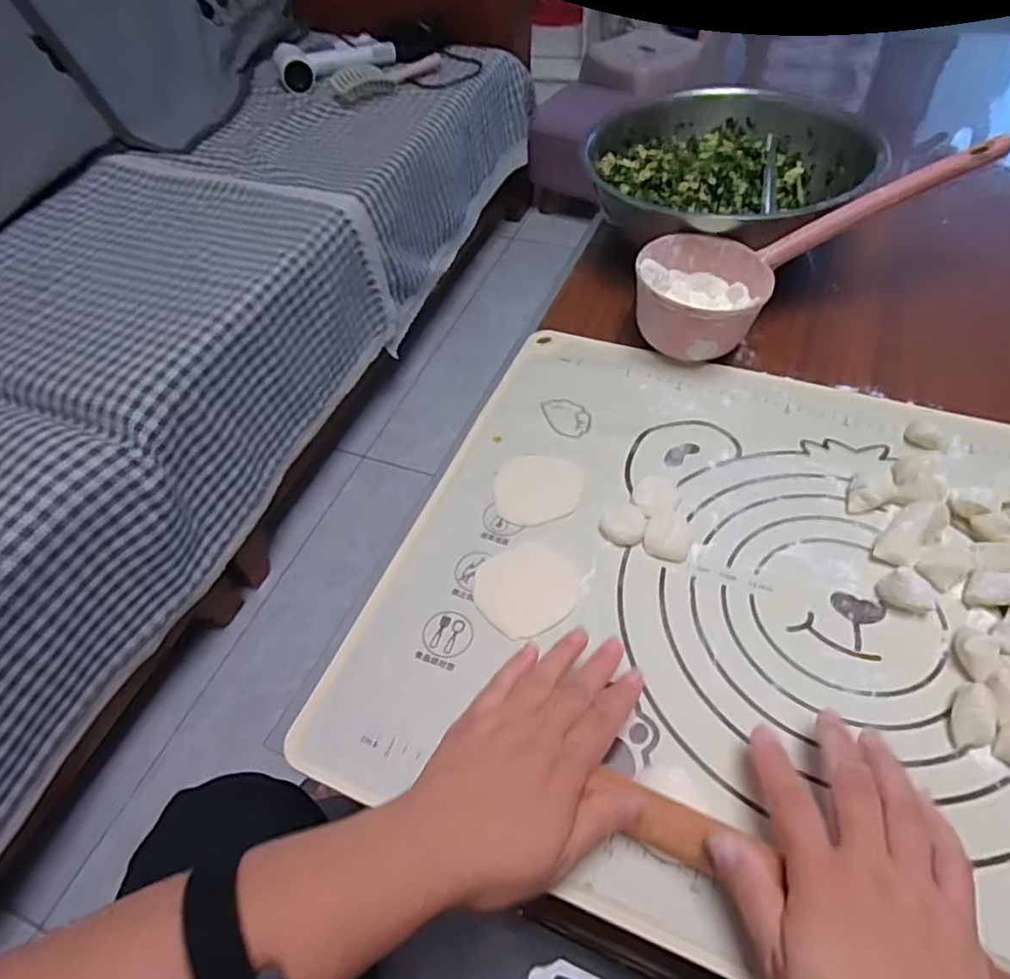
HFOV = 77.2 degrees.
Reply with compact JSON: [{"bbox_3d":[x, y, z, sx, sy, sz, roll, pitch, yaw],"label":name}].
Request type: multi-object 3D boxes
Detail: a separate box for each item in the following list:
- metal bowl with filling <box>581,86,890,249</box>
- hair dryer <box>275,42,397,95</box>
[{"bbox_3d":[0.254,-0.335,0.702,0.258,0.102,0.279,-3,52,3],"label":"metal bowl with filling"},{"bbox_3d":[-0.352,-0.900,1.312,0.249,0.054,0.121,-32,56,-19],"label":"hair dryer"}]

